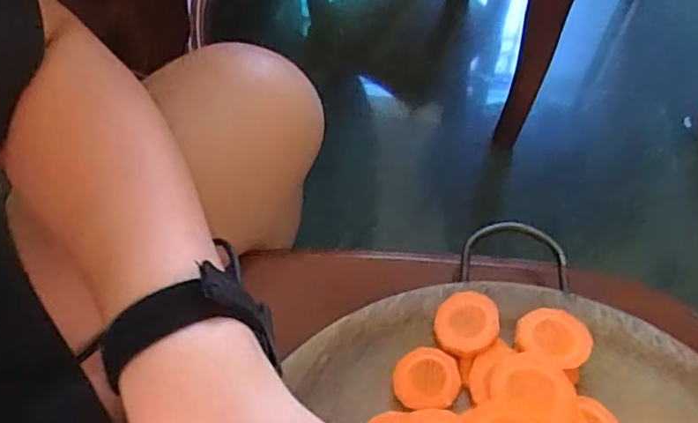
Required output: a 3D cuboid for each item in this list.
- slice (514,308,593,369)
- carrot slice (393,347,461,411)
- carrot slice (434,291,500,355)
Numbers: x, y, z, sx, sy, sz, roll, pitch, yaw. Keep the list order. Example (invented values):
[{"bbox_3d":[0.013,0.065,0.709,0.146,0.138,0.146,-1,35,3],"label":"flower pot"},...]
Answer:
[{"bbox_3d":[0.119,0.071,0.351,0.041,0.007,0.035,23,62,14],"label":"slice"},{"bbox_3d":[0.044,0.095,0.345,0.037,0.005,0.034,1,59,1],"label":"carrot slice"},{"bbox_3d":[0.070,0.065,0.361,0.035,0.005,0.040,15,60,9],"label":"carrot slice"}]

